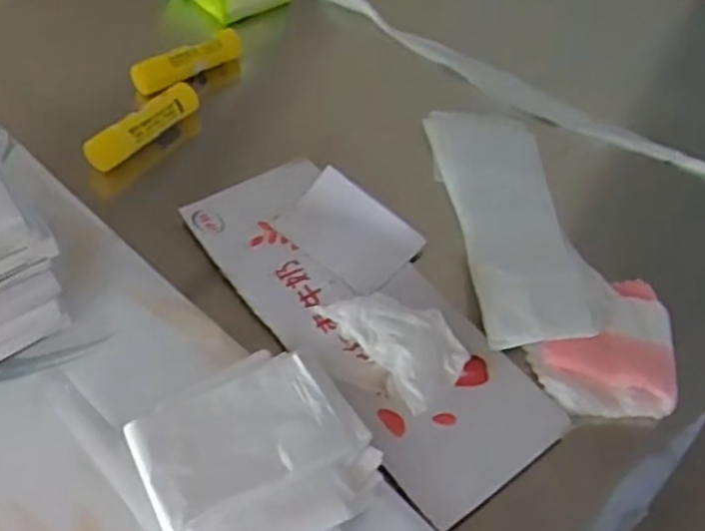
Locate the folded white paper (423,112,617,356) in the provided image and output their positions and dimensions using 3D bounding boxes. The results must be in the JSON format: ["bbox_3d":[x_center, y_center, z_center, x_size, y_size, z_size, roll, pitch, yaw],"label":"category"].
[{"bbox_3d":[0.139,-0.045,0.625,0.098,0.020,0.264,-3,52,-9],"label":"folded white paper"}]

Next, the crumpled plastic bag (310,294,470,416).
[{"bbox_3d":[0.028,0.051,0.527,0.113,0.039,0.073,40,58,23],"label":"crumpled plastic bag"}]

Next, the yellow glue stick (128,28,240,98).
[{"bbox_3d":[-0.161,-0.205,0.714,0.113,0.023,0.029,-26,58,-24],"label":"yellow glue stick"}]

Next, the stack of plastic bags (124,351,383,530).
[{"bbox_3d":[-0.058,0.124,0.461,0.135,0.016,0.137,-26,58,-24],"label":"stack of plastic bags"}]

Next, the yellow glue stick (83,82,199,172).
[{"bbox_3d":[-0.186,-0.126,0.649,0.029,0.028,0.112,37,57,22],"label":"yellow glue stick"}]

